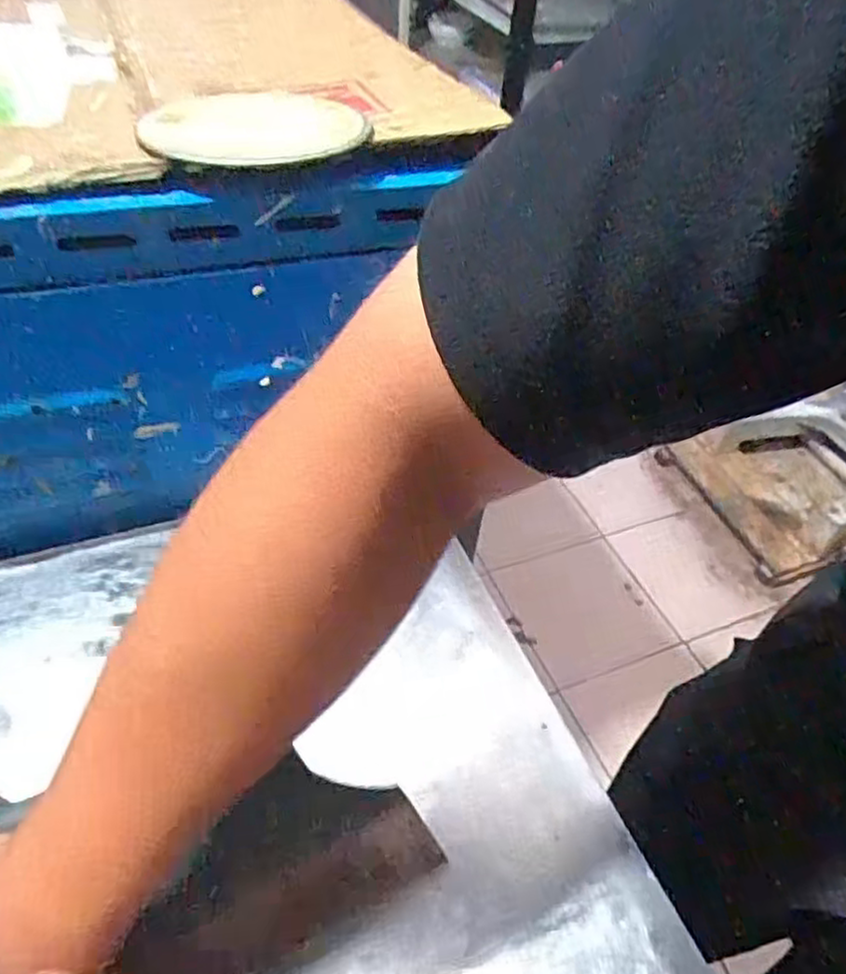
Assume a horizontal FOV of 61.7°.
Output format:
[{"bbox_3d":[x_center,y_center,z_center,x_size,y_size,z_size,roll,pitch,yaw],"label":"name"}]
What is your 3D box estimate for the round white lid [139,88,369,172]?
[{"bbox_3d":[-0.099,-0.217,0.423,0.131,0.012,0.125,3,45,-3],"label":"round white lid"}]

